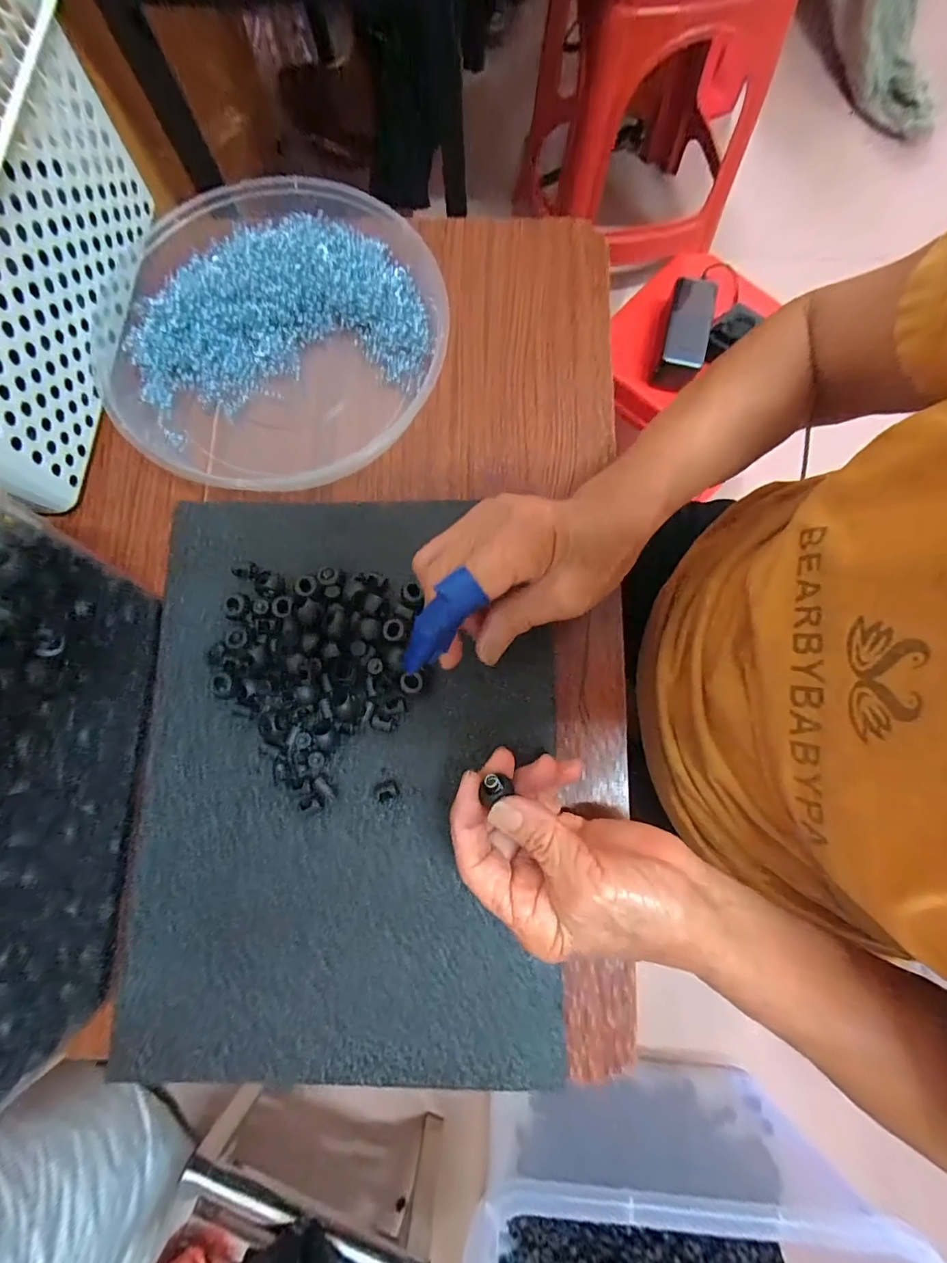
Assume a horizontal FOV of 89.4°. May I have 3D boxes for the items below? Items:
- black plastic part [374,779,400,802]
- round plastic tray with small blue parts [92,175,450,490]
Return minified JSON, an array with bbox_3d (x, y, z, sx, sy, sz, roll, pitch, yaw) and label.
[{"bbox_3d":[-0.051,0.094,0.281,0.013,0.011,0.011,-29,80,-6],"label":"black plastic part"},{"bbox_3d":[-0.142,-0.205,0.332,0.232,0.032,0.227,0,78,0],"label":"round plastic tray with small blue parts"}]

